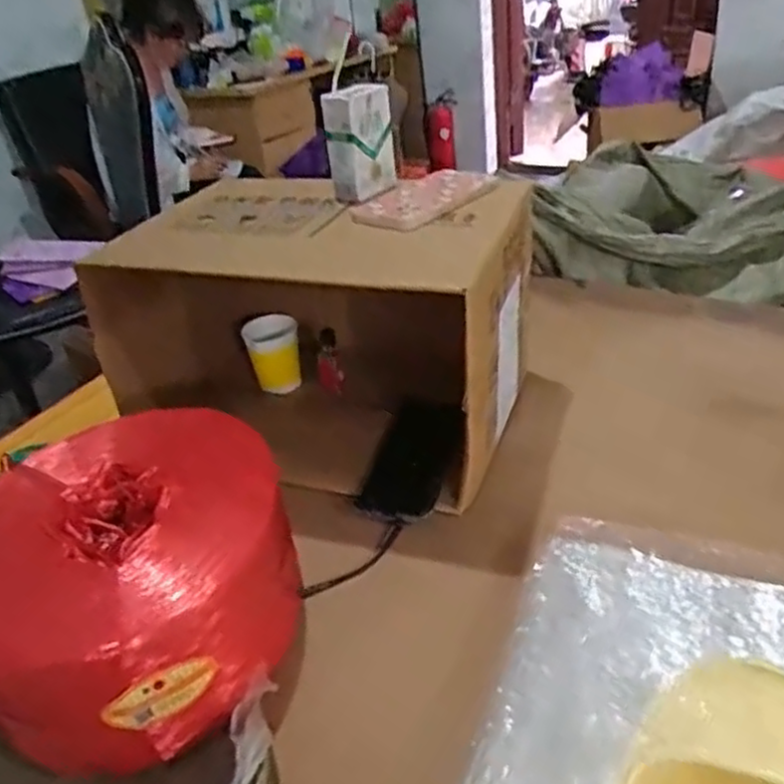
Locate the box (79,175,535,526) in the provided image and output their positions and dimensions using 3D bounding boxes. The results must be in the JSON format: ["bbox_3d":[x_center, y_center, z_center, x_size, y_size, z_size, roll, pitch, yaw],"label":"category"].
[{"bbox_3d":[-0.064,-0.074,0.802,0.403,0.261,0.314,9,35,26],"label":"box"}]

